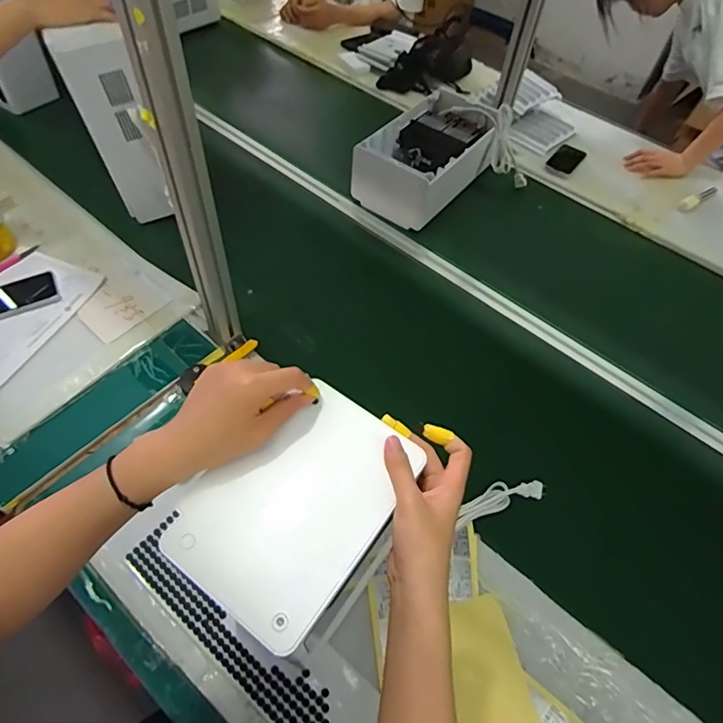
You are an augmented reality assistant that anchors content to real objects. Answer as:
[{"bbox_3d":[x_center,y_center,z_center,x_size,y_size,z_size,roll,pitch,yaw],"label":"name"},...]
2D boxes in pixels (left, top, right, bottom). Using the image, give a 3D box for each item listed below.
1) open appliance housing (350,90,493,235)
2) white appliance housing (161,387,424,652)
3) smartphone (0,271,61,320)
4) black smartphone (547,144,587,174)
[{"bbox_3d":[0.155,-0.476,1.178,0.203,0.118,0.347,31,58,19],"label":"open appliance housing"},{"bbox_3d":[-0.052,0.111,0.414,0.136,0.016,0.187,31,58,19],"label":"white appliance housing"},{"bbox_3d":[-0.655,-0.115,0.942,0.164,0.012,0.078,-24,58,-19],"label":"smartphone"},{"bbox_3d":[0.532,-0.526,1.307,0.068,0.013,0.109,34,58,21],"label":"black smartphone"}]

